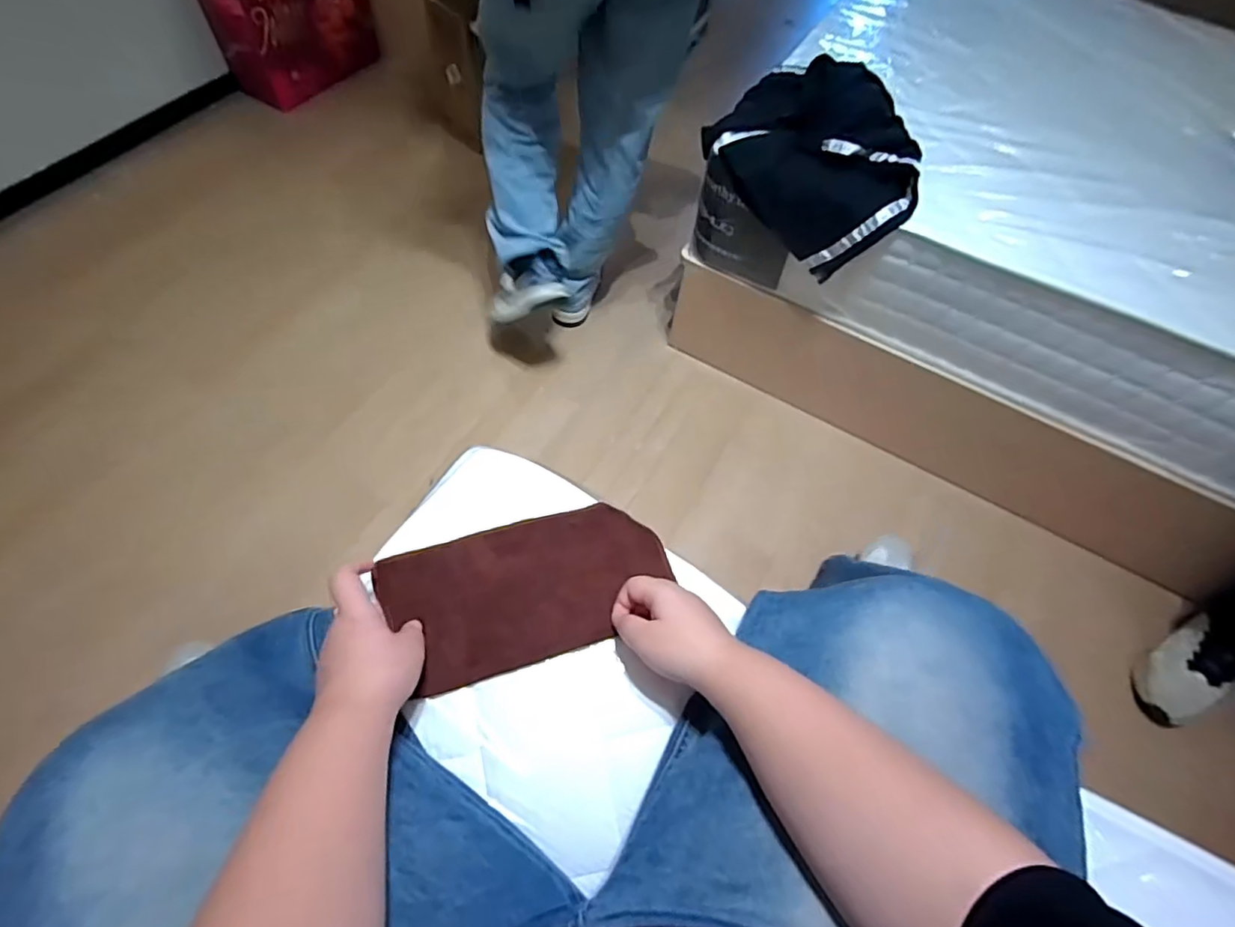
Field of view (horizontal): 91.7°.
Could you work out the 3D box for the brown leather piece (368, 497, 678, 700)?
[{"bbox_3d":[-0.085,0.126,0.607,0.274,0.035,0.141,-15,65,-10],"label":"brown leather piece"}]

